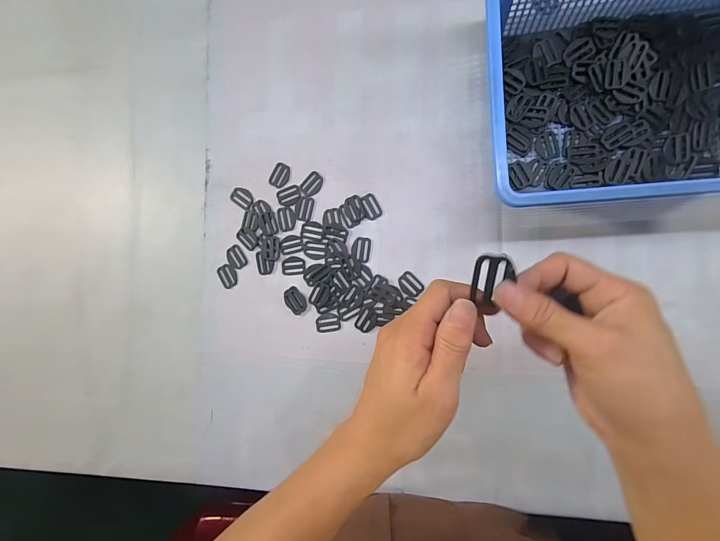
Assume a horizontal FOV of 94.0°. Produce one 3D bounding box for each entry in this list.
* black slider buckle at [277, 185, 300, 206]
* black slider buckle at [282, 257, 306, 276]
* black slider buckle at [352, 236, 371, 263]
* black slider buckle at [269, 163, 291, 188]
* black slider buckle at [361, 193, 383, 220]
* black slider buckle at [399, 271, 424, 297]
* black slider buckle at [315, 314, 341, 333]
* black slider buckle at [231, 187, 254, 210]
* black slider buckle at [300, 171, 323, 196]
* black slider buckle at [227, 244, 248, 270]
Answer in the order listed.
[{"bbox_3d":[-0.094,-0.099,0.448,0.032,0.004,0.024,-14,88,8],"label":"black slider buckle"},{"bbox_3d":[-0.088,-0.006,0.445,0.032,0.004,0.025,2,90,9],"label":"black slider buckle"},{"bbox_3d":[0.001,-0.027,0.433,0.023,0.005,0.031,8,91,9],"label":"black slider buckle"},{"bbox_3d":[-0.106,-0.126,0.447,0.023,0.004,0.032,26,94,8],"label":"black slider buckle"},{"bbox_3d":[0.014,-0.081,0.428,0.022,0.004,0.032,-25,86,8],"label":"black slider buckle"},{"bbox_3d":[0.064,0.017,0.423,0.032,0.005,0.023,45,96,6],"label":"black slider buckle"},{"bbox_3d":[-0.040,0.069,0.436,0.033,0.005,0.021,-8,89,9],"label":"black slider buckle"},{"bbox_3d":[-0.160,-0.099,0.458,0.032,0.004,0.023,34,95,7],"label":"black slider buckle"},{"bbox_3d":[-0.064,-0.114,0.440,0.022,0.004,0.032,42,96,7],"label":"black slider buckle"},{"bbox_3d":[-0.169,-0.018,0.459,0.024,0.005,0.031,-32,85,7],"label":"black slider buckle"}]

